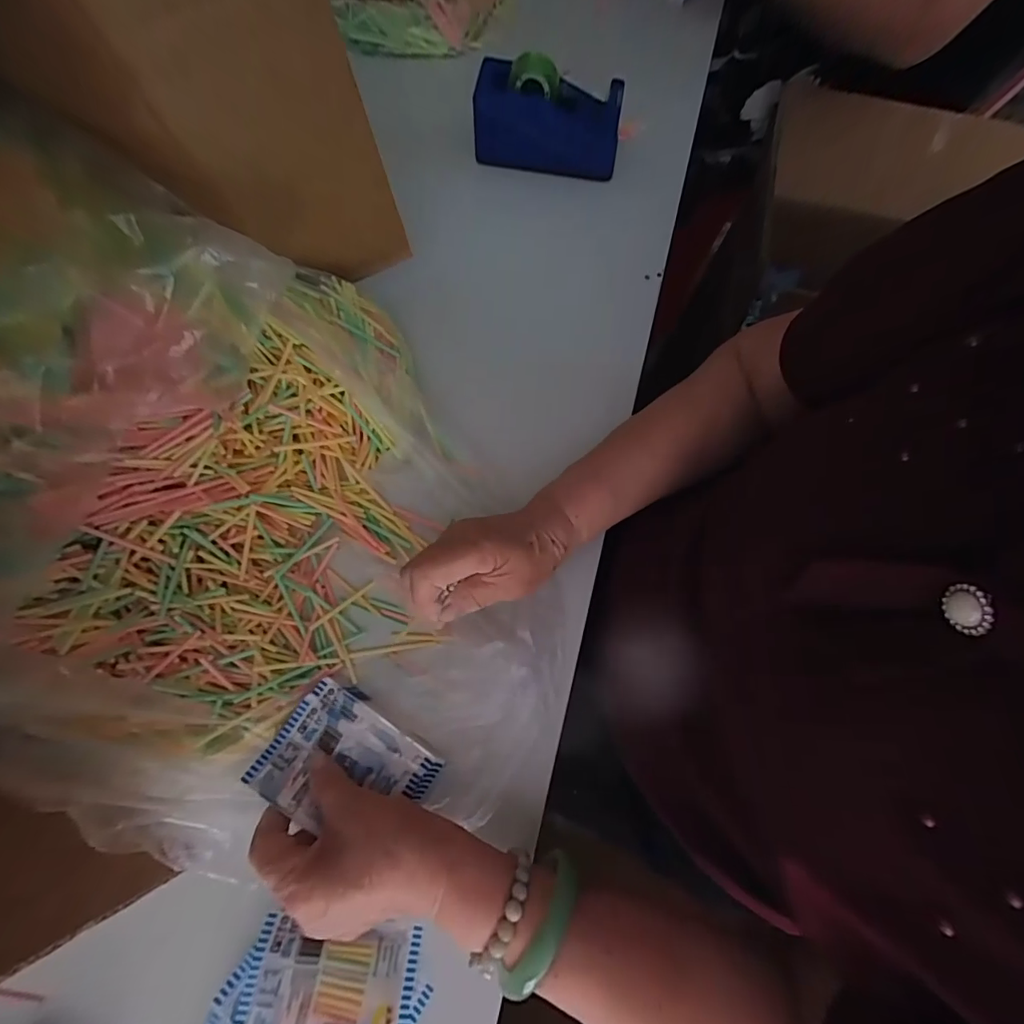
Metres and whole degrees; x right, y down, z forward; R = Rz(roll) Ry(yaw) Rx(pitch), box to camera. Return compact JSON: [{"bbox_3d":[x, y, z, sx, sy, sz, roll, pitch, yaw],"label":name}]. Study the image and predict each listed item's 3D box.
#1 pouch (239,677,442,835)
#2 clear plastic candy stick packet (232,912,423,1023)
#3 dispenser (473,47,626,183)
[{"bbox_3d":[-0.118,0.180,0.332,0.114,0.016,0.081,32,59,9],"label":"pouch"},{"bbox_3d":[-0.115,0.304,0.299,0.104,0.011,0.061,14,56,-9],"label":"clear plastic candy stick packet"},{"bbox_3d":[0.038,-0.404,0.482,0.148,0.077,0.049,12,74,2],"label":"dispenser"}]

